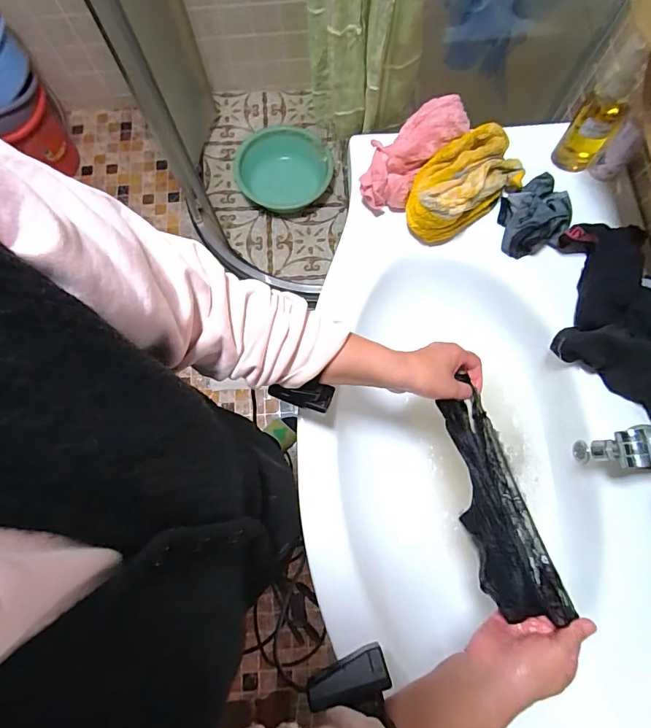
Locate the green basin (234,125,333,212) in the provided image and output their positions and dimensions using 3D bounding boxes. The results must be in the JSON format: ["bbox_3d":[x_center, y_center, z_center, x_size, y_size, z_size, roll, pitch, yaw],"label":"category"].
[{"bbox_3d":[-0.164,-0.742,1.620,0.366,0.093,0.363,0,75,0],"label":"green basin"}]

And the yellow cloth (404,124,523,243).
[{"bbox_3d":[0.188,-0.256,0.598,0.189,0.083,0.103,-37,78,-9],"label":"yellow cloth"}]

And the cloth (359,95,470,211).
[{"bbox_3d":[0.125,-0.301,0.612,0.076,0.072,0.190,40,79,10],"label":"cloth"}]

